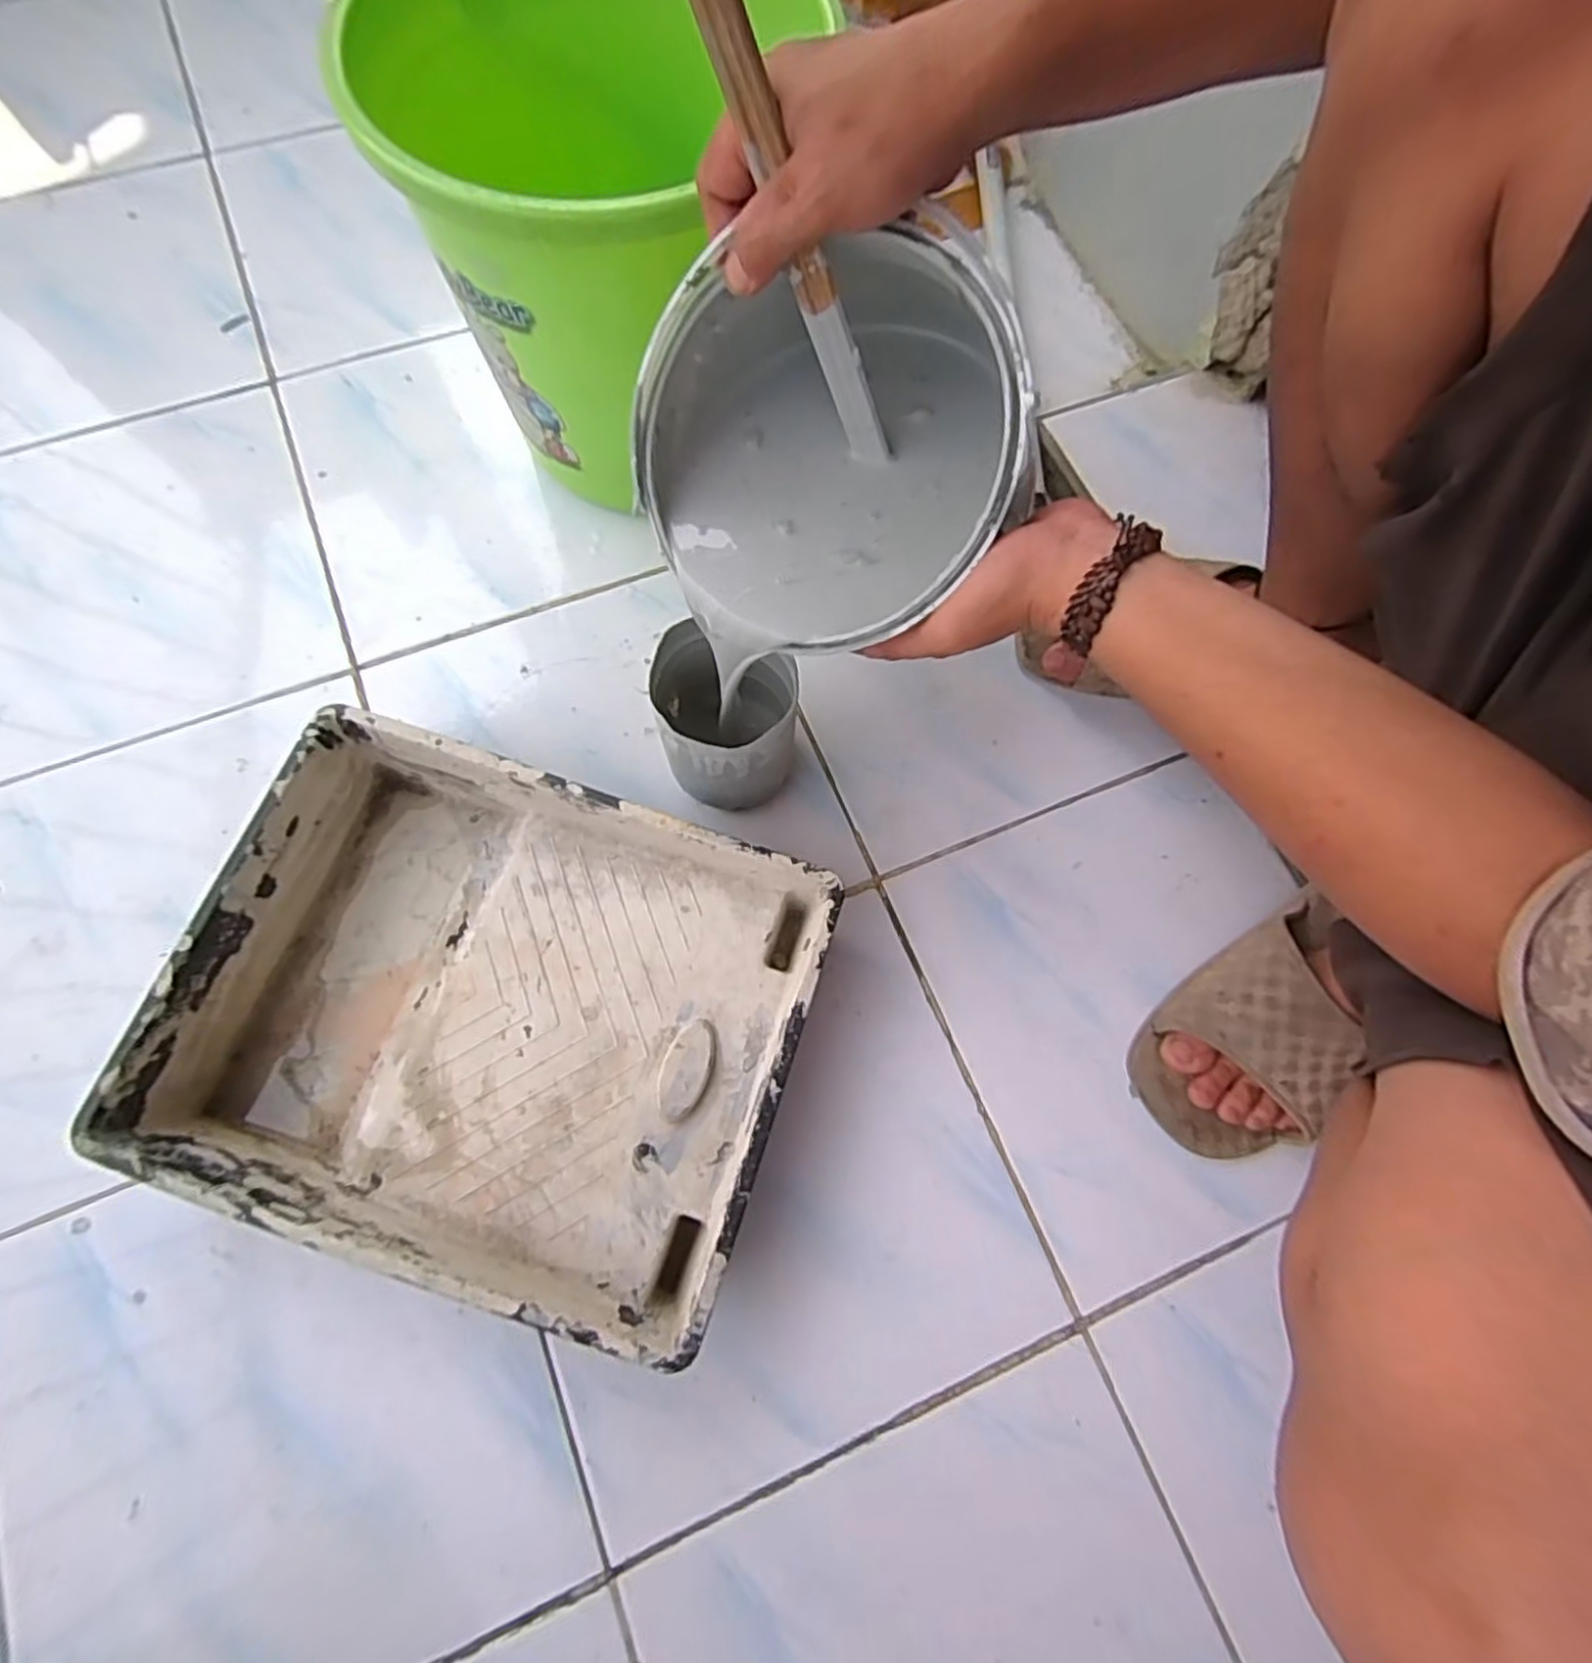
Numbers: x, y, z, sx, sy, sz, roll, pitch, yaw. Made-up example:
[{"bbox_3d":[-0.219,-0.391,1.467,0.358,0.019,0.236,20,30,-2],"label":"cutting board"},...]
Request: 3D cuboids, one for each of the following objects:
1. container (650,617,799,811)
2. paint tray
[{"bbox_3d":[-0.044,-0.069,0.488,0.088,0.122,0.088,-13,74,-5],"label":"container"},{"bbox_3d":[-0.179,0.108,0.458,0.347,0.075,0.275,17,74,4],"label":"paint tray"}]

